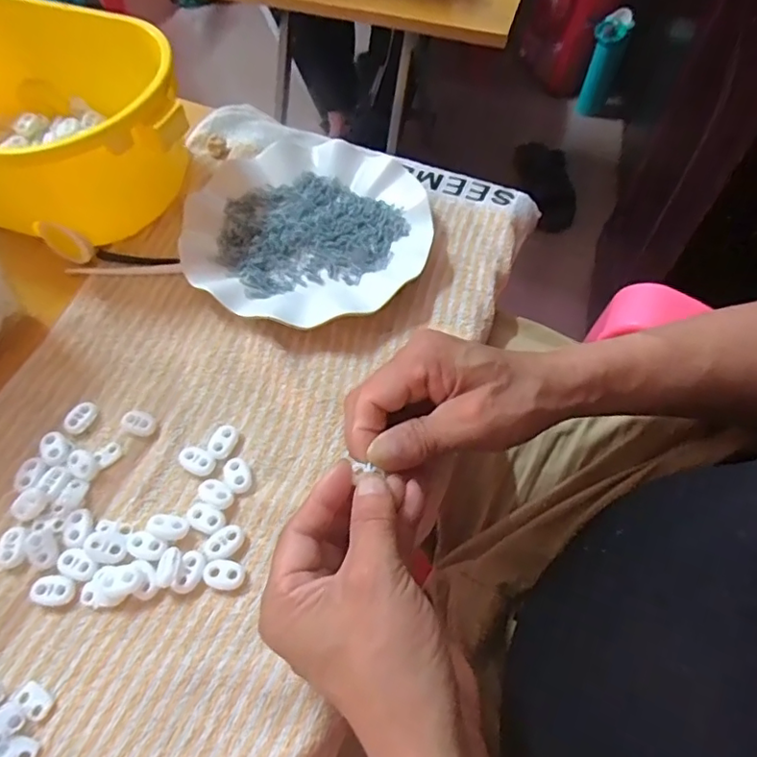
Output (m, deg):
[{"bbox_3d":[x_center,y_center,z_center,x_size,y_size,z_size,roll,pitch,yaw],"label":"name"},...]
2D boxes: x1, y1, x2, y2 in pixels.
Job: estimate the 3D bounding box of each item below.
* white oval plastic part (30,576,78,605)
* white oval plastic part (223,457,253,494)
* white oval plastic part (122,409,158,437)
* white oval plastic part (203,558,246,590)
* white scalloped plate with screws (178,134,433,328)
[{"bbox_3d":[-0.175,0.115,0.301,0.024,0.007,0.014,7,59,3],"label":"white oval plastic part"},{"bbox_3d":[-0.085,0.058,0.336,0.015,0.004,0.022,-18,61,-12],"label":"white oval plastic part"},{"bbox_3d":[-0.151,0.028,0.353,0.021,0.006,0.014,25,62,13],"label":"white oval plastic part"},{"bbox_3d":[-0.085,0.108,0.308,0.023,0.005,0.016,16,60,8],"label":"white oval plastic part"},{"bbox_3d":[-0.054,-0.116,0.429,0.181,0.026,0.180,0,59,-1],"label":"white scalloped plate with screws"}]

